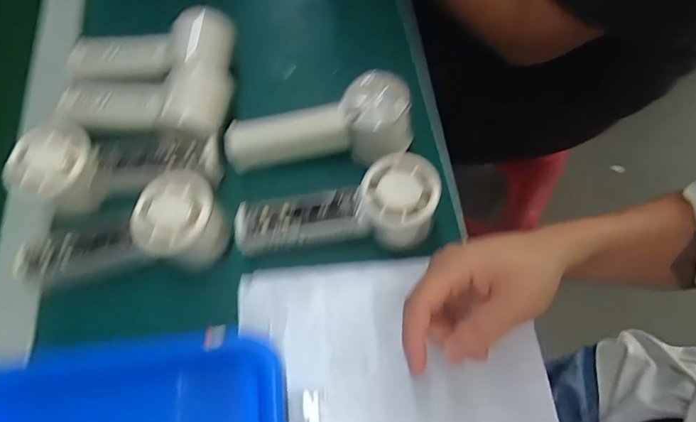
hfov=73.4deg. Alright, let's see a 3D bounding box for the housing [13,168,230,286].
[{"bbox_3d":[-0.170,0.025,0.356,0.154,0.053,0.058,-18,66,-6],"label":"housing"}]

